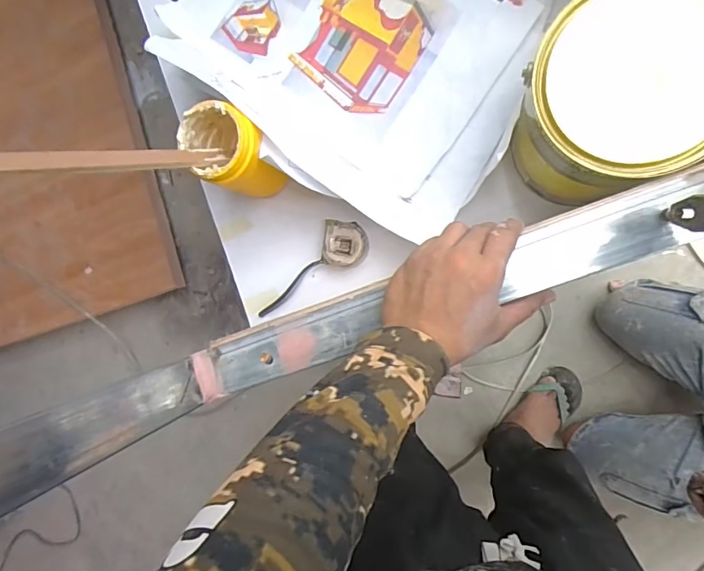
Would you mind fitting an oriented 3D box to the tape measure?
[{"bbox_3d":[-0.067,-0.024,0.638,0.197,0.035,0.070,-33,89,9],"label":"tape measure"}]

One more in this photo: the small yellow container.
[{"bbox_3d":[-0.146,-0.170,0.586,0.090,0.148,0.083,1,94,9],"label":"small yellow container"}]

